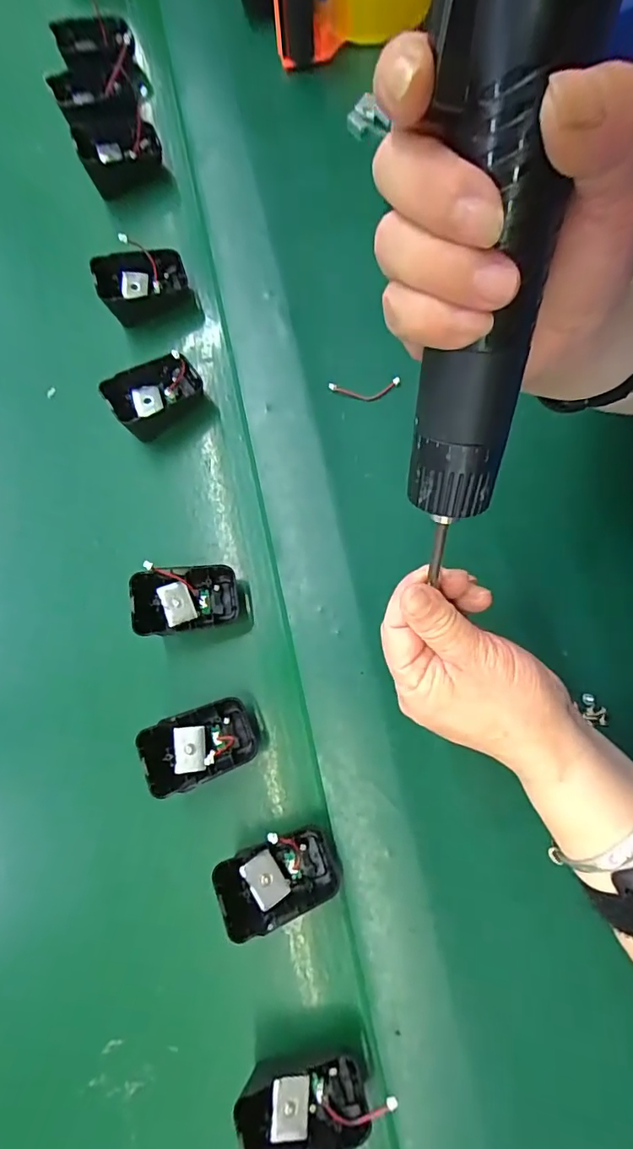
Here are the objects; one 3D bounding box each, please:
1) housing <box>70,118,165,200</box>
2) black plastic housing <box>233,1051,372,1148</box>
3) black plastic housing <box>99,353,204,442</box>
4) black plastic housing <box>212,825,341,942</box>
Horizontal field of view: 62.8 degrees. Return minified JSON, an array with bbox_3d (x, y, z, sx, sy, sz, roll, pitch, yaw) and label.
[{"bbox_3d":[-0.170,-0.366,0.455,0.067,0.034,0.057,-17,79,-3],"label":"housing"},{"bbox_3d":[-0.007,0.299,0.287,0.069,0.028,0.044,-5,78,-1],"label":"black plastic housing"},{"bbox_3d":[-0.122,-0.135,0.401,0.073,0.040,0.049,-27,80,-5],"label":"black plastic housing"},{"bbox_3d":[-0.021,0.182,0.309,0.070,0.023,0.042,-18,79,-3],"label":"black plastic housing"}]

